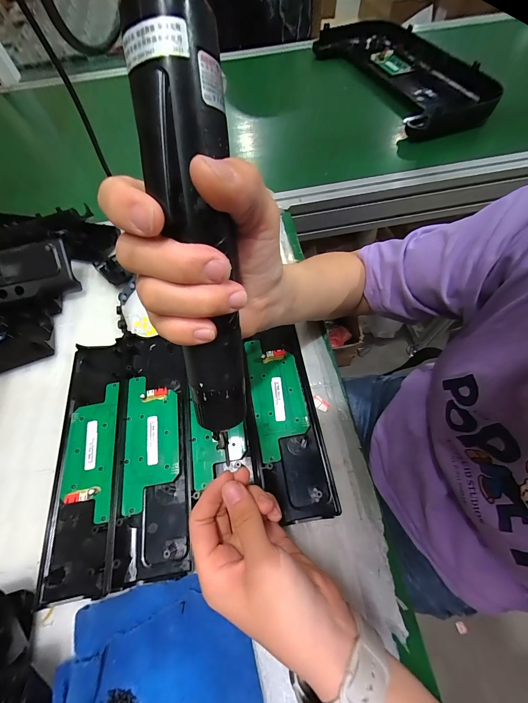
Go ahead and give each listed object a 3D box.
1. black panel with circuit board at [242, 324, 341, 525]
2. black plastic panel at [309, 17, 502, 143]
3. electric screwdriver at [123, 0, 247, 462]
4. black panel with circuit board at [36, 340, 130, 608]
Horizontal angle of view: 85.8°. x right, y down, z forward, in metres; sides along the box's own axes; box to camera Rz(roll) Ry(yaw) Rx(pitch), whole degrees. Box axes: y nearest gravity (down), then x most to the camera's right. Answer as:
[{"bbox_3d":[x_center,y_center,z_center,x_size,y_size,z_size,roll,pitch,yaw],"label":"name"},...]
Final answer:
[{"bbox_3d":[0.024,0.066,0.303,0.069,0.021,0.195,-8,62,-3],"label":"black panel with circuit board"},{"bbox_3d":[0.293,-0.602,0.616,0.193,0.078,0.460,-20,63,-9],"label":"black plastic panel"},{"bbox_3d":[-0.032,-0.039,0.145,0.036,0.198,0.034,-3,26,-1],"label":"electric screwdriver"},{"bbox_3d":[-0.180,0.100,0.291,0.070,0.014,0.241,-8,62,-3],"label":"black panel with circuit board"}]

